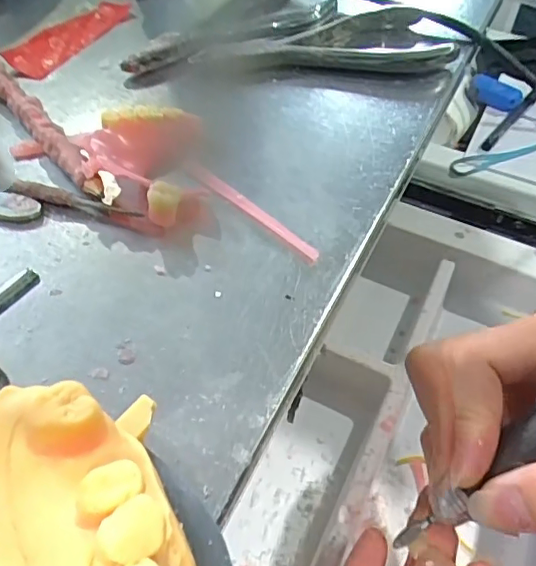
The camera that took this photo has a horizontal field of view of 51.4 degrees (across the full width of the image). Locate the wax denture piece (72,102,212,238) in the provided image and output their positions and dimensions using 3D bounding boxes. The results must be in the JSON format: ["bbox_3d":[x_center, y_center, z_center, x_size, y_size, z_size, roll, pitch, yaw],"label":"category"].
[{"bbox_3d":[-0.046,-0.044,0.207,0.043,0.019,0.058,-6,50,-7],"label":"wax denture piece"}]

